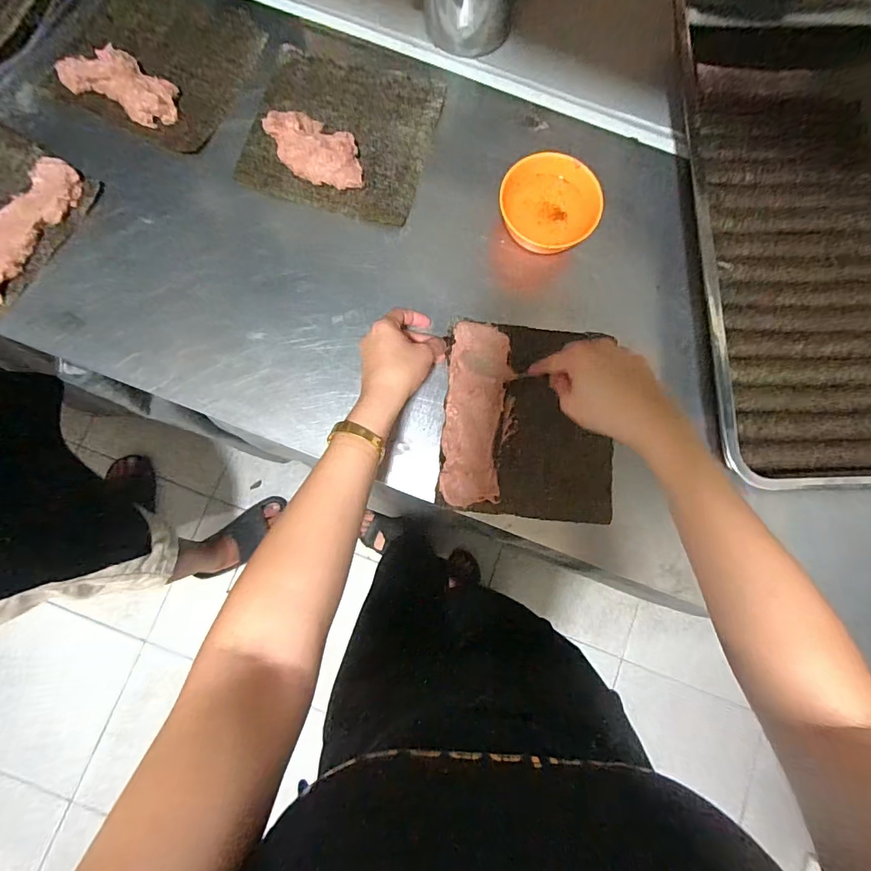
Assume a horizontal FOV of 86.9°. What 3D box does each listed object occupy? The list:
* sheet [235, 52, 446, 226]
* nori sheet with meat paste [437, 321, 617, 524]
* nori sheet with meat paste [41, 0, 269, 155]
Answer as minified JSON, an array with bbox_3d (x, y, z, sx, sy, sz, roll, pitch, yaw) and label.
[{"bbox_3d":[-0.106,-0.349,0.517,0.197,0.031,0.183,16,81,0],"label":"sheet"},{"bbox_3d":[0.099,-0.018,0.482,0.176,0.020,0.200,6,81,-2],"label":"nori sheet with meat paste"},{"bbox_3d":[-0.326,-0.448,0.528,0.207,0.029,0.201,23,81,1],"label":"nori sheet with meat paste"}]

